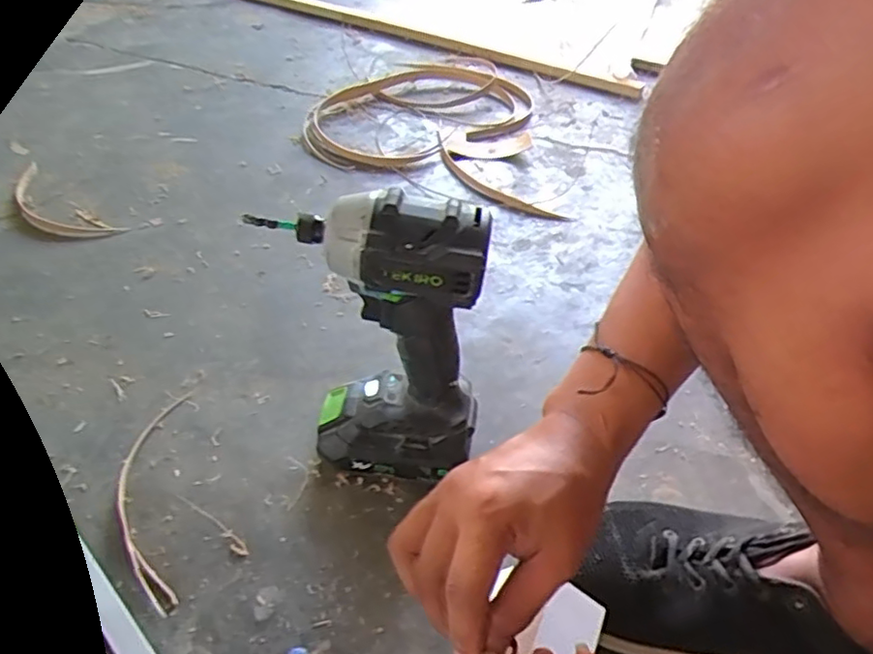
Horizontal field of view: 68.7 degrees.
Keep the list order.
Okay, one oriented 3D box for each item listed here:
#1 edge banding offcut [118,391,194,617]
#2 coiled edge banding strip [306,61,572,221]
[{"bbox_3d":[-0.223,0.129,0.500,0.049,0.004,0.197,-8,45,-10],"label":"edge banding offcut"},{"bbox_3d":[-0.017,-0.300,0.946,0.333,0.025,0.456,0,44,-2],"label":"coiled edge banding strip"}]

